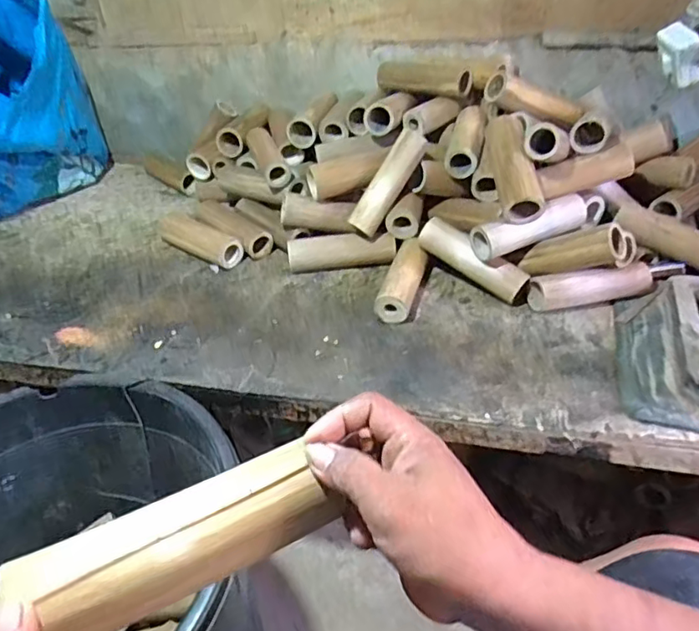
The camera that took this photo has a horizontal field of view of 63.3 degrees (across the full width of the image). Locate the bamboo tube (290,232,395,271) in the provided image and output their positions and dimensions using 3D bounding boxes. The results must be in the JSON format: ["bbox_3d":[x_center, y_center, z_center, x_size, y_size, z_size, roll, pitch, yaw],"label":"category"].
[{"bbox_3d":[-0.013,-0.106,0.963,0.178,0.053,0.042,-5,37,0],"label":"bamboo tube"}]

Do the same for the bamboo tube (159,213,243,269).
[{"bbox_3d":[-0.281,-0.144,1.033,0.206,0.058,0.060,25,46,33],"label":"bamboo tube"}]

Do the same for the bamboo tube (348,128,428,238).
[{"bbox_3d":[0.062,-0.219,0.935,0.042,0.182,0.047,22,14,-45],"label":"bamboo tube"}]

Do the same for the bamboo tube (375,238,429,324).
[{"bbox_3d":[0.086,-0.057,0.899,0.055,0.051,0.171,7,39,15],"label":"bamboo tube"}]

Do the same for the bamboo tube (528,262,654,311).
[{"bbox_3d":[0.367,-0.046,0.854,0.187,0.049,0.042,-9,38,-6],"label":"bamboo tube"}]

